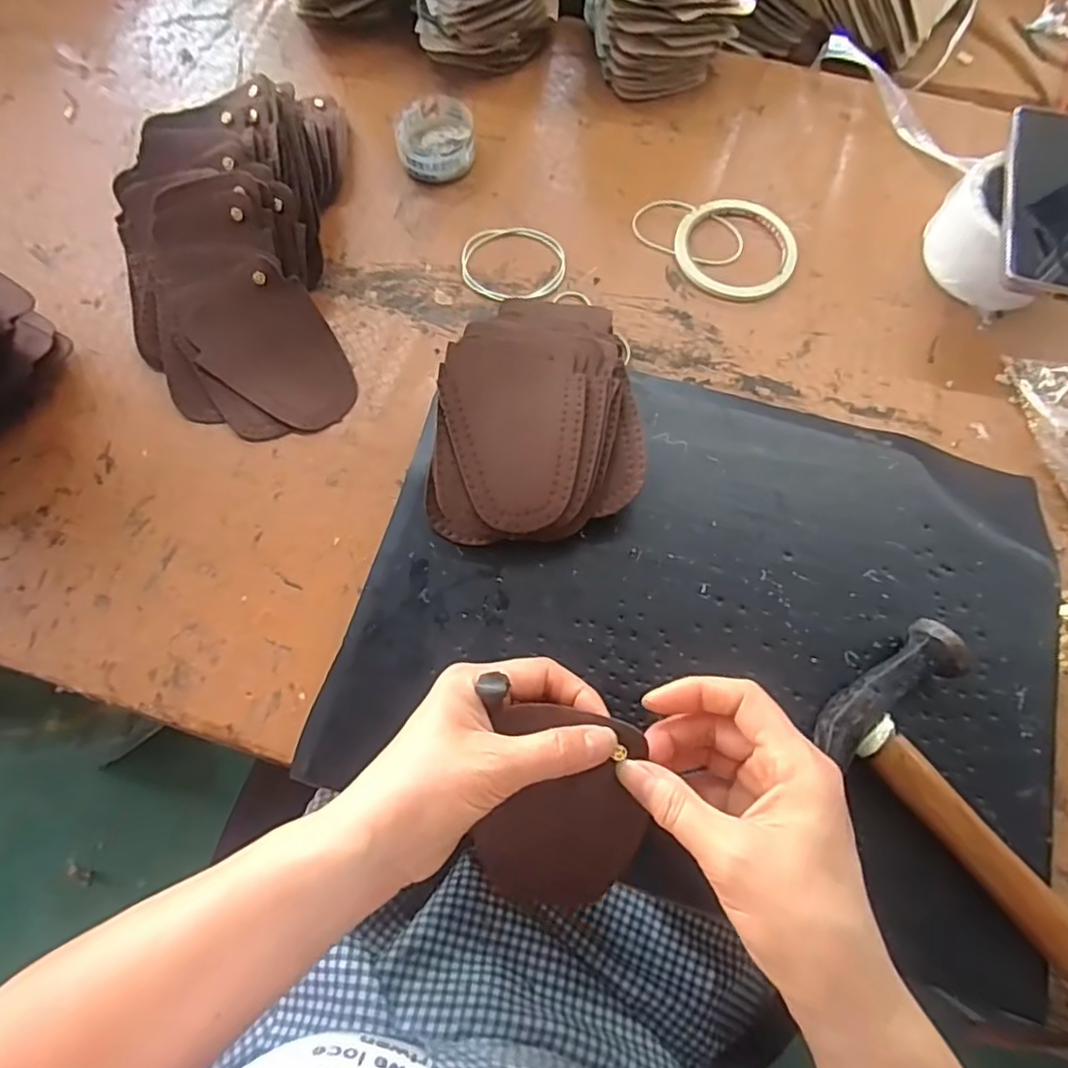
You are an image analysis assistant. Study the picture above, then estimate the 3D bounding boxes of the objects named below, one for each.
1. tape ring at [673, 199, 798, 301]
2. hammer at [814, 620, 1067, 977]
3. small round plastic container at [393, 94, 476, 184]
[{"bbox_3d":[0.160,-0.227,0.490,0.093,0.006,0.093,0,71,1],"label":"tape ring"},{"bbox_3d":[0.265,0.157,0.323,0.096,0.033,0.233,-43,76,-13],"label":"hammer"},{"bbox_3d":[-0.081,-0.327,0.516,0.062,0.025,0.068,-4,71,-1],"label":"small round plastic container"}]

